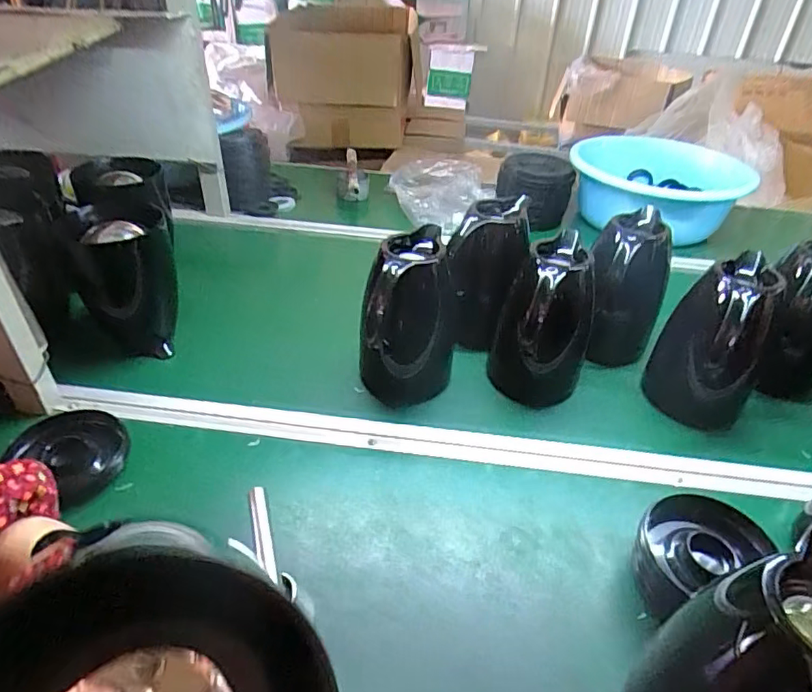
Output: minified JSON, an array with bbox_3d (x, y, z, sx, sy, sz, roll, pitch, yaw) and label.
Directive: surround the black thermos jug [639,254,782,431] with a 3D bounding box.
[{"bbox_3d":[0.402,0.008,0.693,0.105,0.206,0.131,1,37,-4],"label":"black thermos jug"}]

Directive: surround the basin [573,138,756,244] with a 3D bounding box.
[{"bbox_3d":[0.543,-0.355,1.183,0.357,0.118,0.334,2,37,-2],"label":"basin"}]

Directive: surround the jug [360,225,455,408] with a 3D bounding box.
[{"bbox_3d":[0.011,-0.049,0.704,0.110,0.190,0.168,8,37,7],"label":"jug"}]

